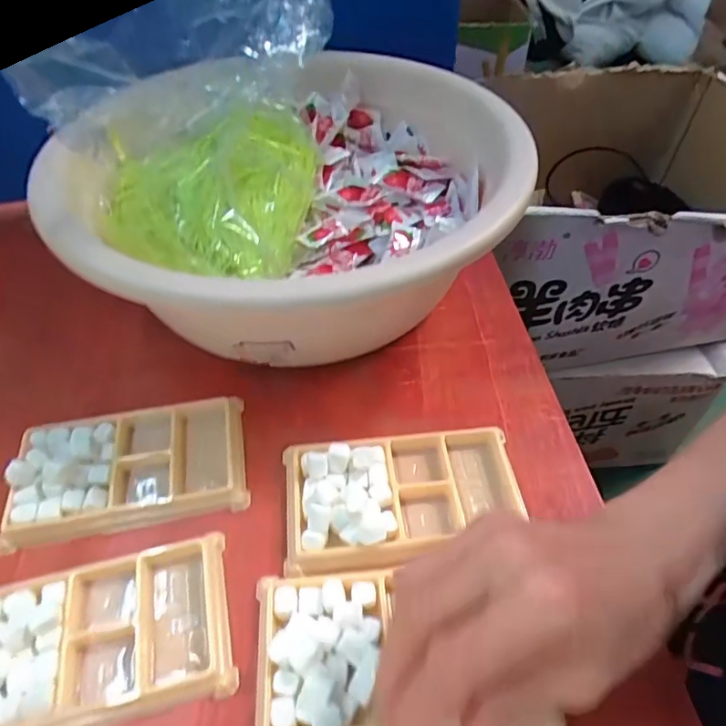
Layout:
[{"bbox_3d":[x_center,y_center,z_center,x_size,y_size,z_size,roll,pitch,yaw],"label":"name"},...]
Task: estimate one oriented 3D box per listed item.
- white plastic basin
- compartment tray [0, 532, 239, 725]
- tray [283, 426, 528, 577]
[{"bbox_3d":[-0.054,-0.122,0.408,0.296,0.115,0.321,1,48,-1],"label":"white plastic basin"},{"bbox_3d":[-0.133,0.135,0.259,0.131,0.026,0.075,-11,50,-11],"label":"compartment tray"},{"bbox_3d":[0.024,0.075,0.307,0.135,0.017,0.075,-3,49,-5],"label":"tray"}]

